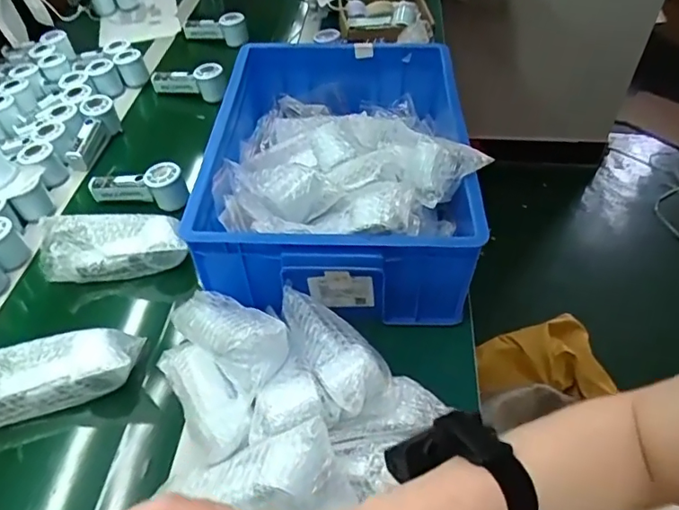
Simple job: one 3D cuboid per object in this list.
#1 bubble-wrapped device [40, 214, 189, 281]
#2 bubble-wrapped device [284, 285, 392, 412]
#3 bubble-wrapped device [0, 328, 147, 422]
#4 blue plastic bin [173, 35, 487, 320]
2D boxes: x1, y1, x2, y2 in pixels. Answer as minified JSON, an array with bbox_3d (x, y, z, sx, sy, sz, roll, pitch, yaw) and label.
[{"bbox_3d":[-0.318,-0.016,0.769,0.196,0.068,0.065,-4,47,-3],"label":"bubble-wrapped device"},{"bbox_3d":[-0.020,0.093,0.584,0.069,0.044,0.179,-30,53,-25],"label":"bubble-wrapped device"},{"bbox_3d":[-0.344,0.145,0.632,0.211,0.063,0.074,-14,48,-12],"label":"bubble-wrapped device"},{"bbox_3d":[0.001,-0.141,0.777,0.334,0.163,0.457,1,47,2],"label":"blue plastic bin"}]

